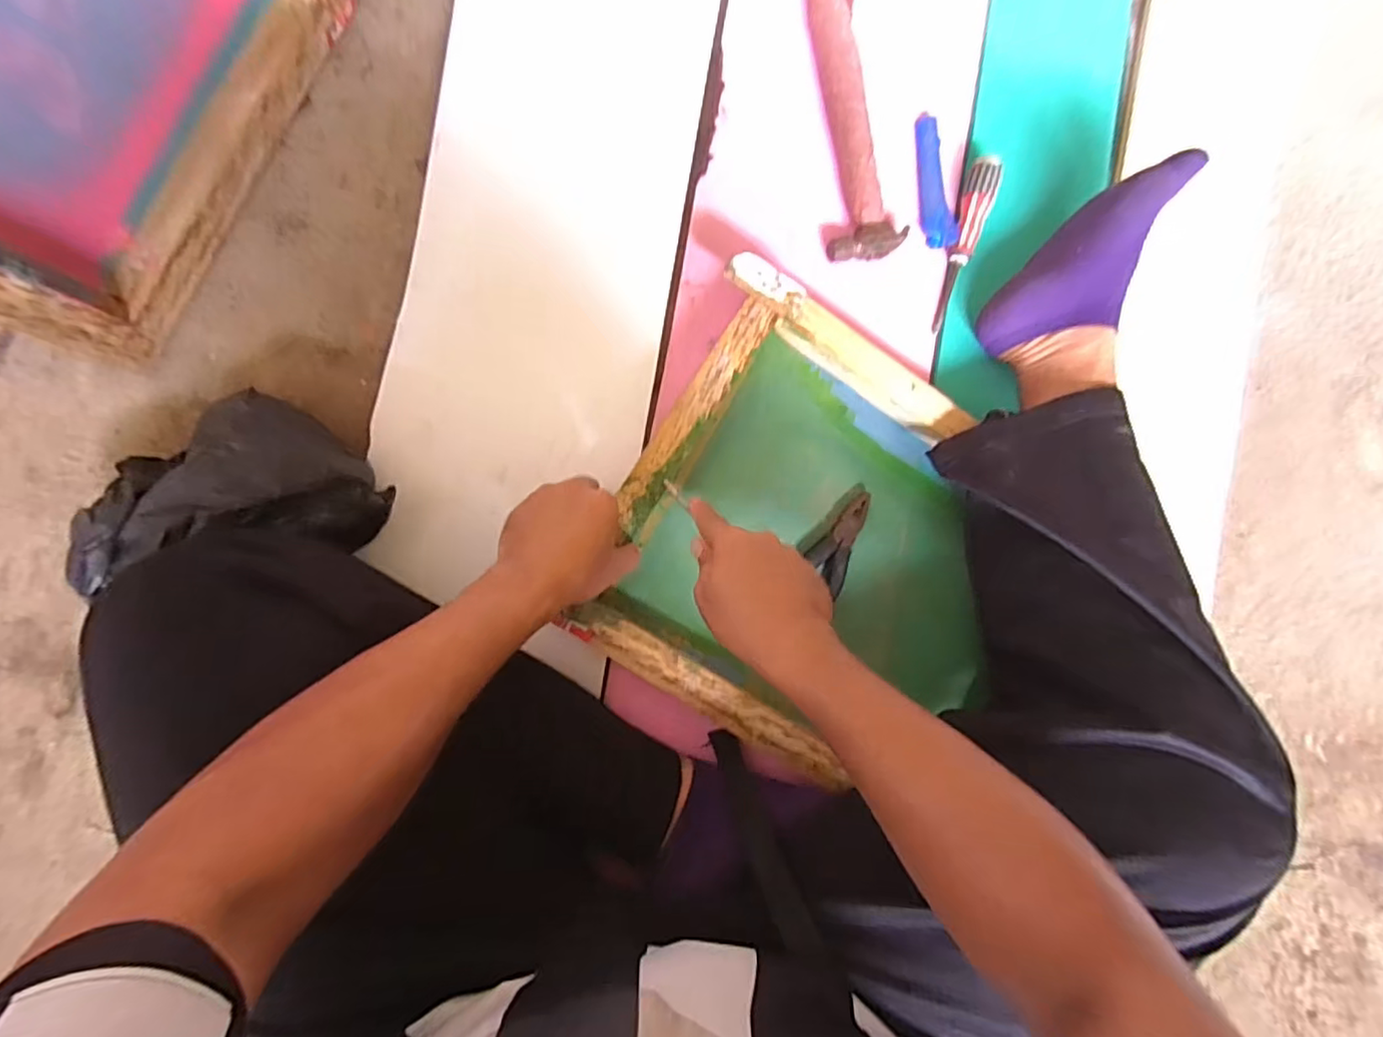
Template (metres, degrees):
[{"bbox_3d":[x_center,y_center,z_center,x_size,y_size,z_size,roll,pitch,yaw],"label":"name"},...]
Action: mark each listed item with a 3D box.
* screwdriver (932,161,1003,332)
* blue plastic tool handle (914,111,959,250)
[{"bbox_3d":[0.272,-0.273,0.619,0.026,0.022,0.167,13,100,-9],"label":"screwdriver"},{"bbox_3d":[0.245,-0.346,0.631,0.034,0.015,0.136,-8,91,-10],"label":"blue plastic tool handle"}]

